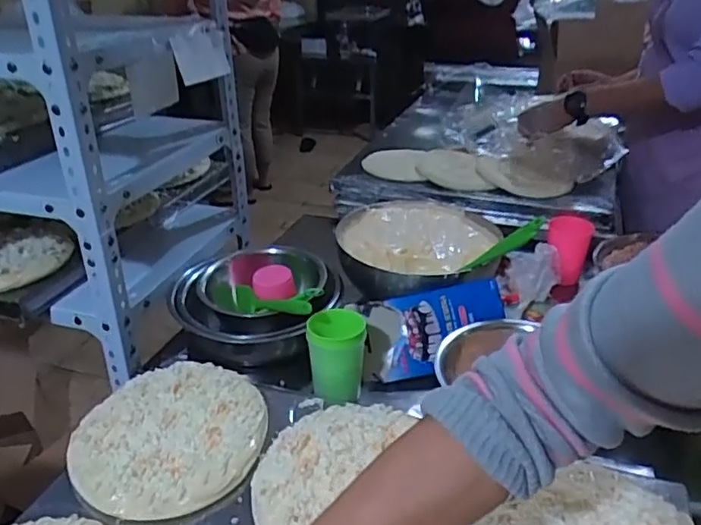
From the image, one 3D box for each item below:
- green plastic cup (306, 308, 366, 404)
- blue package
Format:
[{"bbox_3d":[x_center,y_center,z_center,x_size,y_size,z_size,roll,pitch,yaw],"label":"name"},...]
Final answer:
[{"bbox_3d":[-0.017,0.125,0.794,0.074,0.104,0.072,0,29,0],"label":"green plastic cup"},{"bbox_3d":[0.115,0.098,0.842,0.206,0.037,0.117,-12,73,11],"label":"blue package"}]

